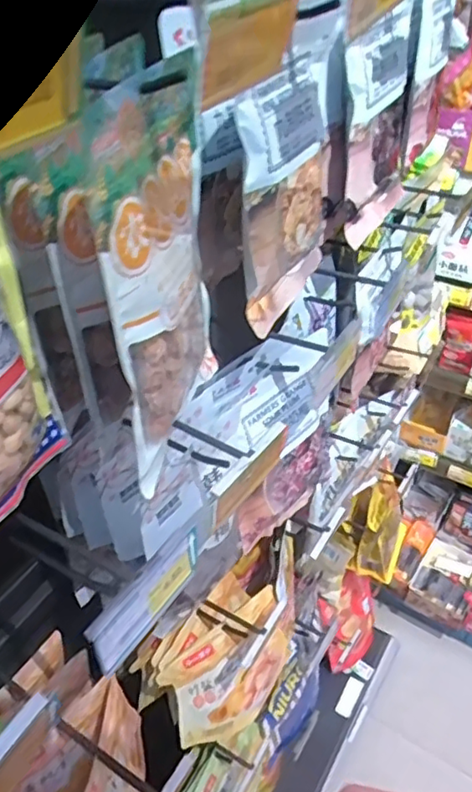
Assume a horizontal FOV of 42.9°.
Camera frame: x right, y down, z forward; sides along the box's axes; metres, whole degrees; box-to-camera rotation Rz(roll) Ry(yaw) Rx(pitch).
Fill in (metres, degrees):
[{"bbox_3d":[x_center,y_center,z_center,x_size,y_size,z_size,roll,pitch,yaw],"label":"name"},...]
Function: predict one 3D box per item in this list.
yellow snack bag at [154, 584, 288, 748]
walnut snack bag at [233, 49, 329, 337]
[{"bbox_3d":[-0.001,0.310,0.681,0.159,0.154,0.071,-26,46,-25],"label":"yellow snack bag"},{"bbox_3d":[0.044,-0.166,0.481,0.036,0.174,0.173,10,42,14],"label":"walnut snack bag"}]

